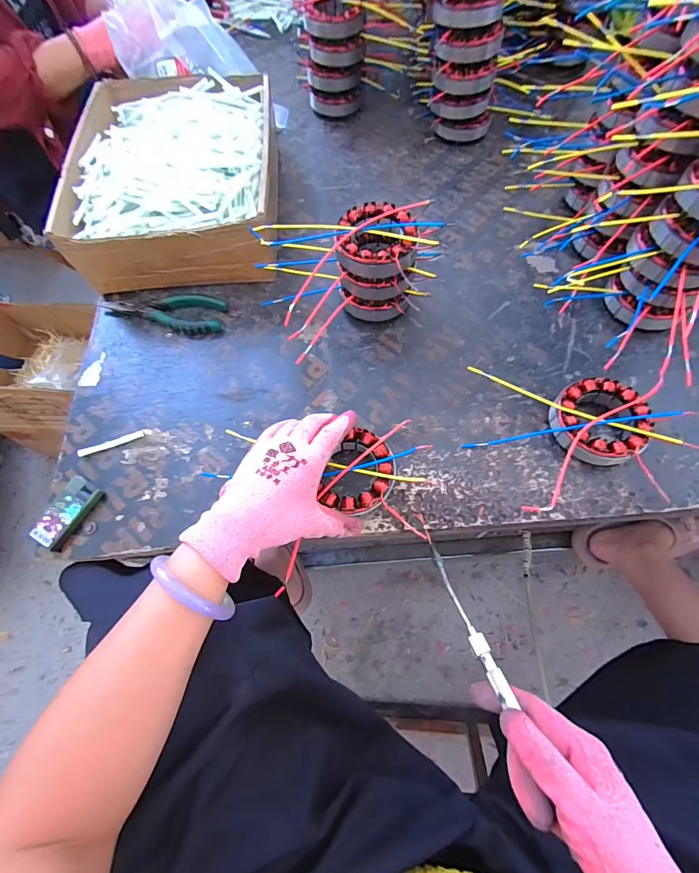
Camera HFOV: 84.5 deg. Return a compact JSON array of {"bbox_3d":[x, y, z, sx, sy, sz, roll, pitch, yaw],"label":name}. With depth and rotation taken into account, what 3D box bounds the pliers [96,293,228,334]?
[{"bbox_3d":[-0.229,-0.154,0.478,0.148,0.014,0.058,1,66,4],"label":"pliers"}]

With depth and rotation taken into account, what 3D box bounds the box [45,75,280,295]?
[{"bbox_3d":[-0.221,-0.347,0.516,0.234,0.101,0.317,-5,66,1],"label":"box"}]

